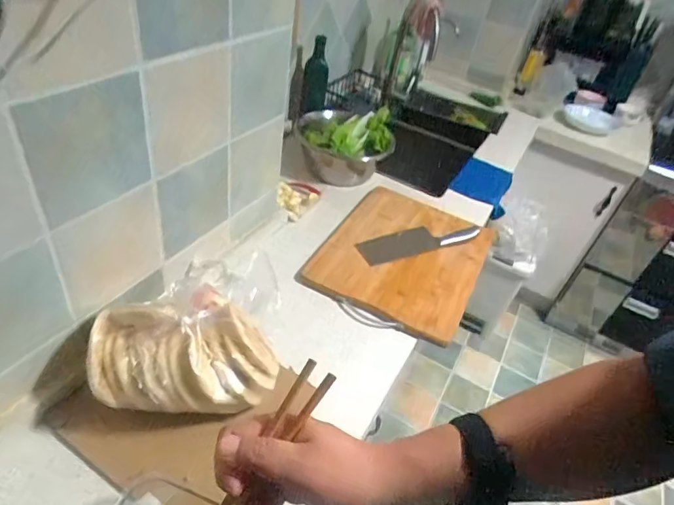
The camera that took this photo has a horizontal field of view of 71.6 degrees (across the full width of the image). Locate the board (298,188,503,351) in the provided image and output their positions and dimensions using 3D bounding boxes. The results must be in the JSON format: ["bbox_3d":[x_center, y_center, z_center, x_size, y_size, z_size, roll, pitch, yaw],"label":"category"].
[{"bbox_3d":[0.139,0.003,0.965,0.297,0.029,0.411,27,45,13],"label":"board"}]

